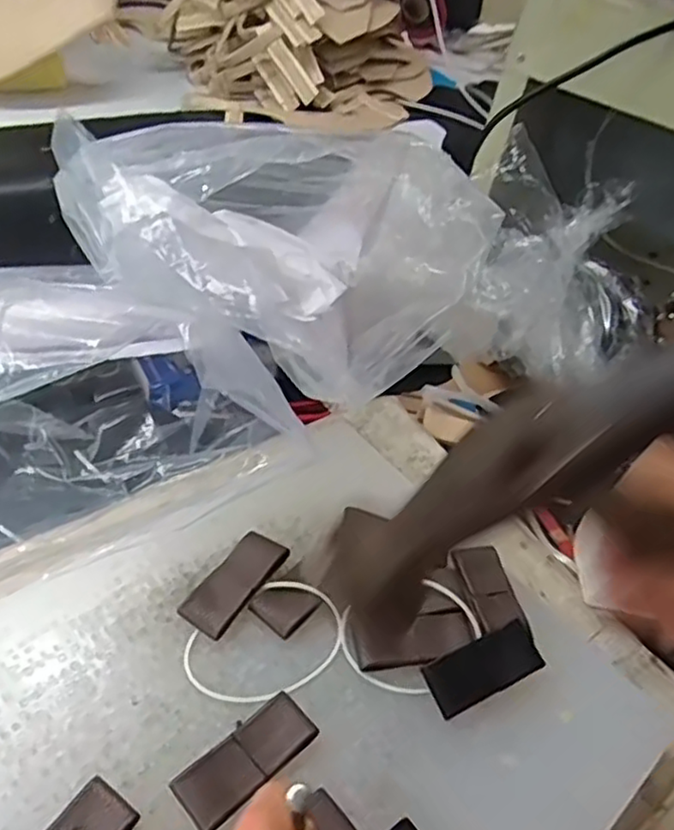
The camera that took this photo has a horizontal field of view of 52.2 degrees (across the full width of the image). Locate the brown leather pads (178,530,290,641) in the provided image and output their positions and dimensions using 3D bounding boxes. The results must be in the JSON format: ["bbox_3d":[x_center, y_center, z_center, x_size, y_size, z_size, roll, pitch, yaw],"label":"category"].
[{"bbox_3d":[-0.053,0.087,0.360,0.026,0.008,0.062,31,47,17],"label":"brown leather pads"}]

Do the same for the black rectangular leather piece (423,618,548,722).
[{"bbox_3d":[0.073,0.127,0.347,0.061,0.009,0.027,-14,51,-26],"label":"black rectangular leather piece"}]

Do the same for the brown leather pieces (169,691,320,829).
[{"bbox_3d":[-0.039,0.150,0.300,0.062,0.007,0.025,-29,59,-35],"label":"brown leather pieces"}]

